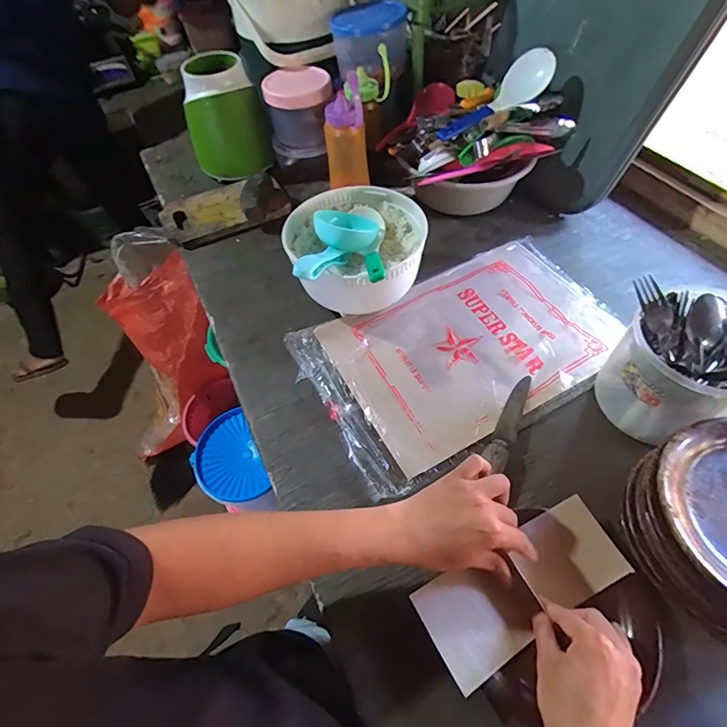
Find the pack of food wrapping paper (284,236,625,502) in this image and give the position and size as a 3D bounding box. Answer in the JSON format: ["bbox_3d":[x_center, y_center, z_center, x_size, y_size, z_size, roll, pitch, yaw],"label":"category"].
[{"bbox_3d":[0.143,-0.023,0.614,0.427,0.016,0.275,-24,57,-12],"label":"pack of food wrapping paper"}]

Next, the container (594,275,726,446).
[{"bbox_3d":[0.360,0.004,0.492,0.131,0.154,0.135,11,57,12],"label":"container"}]

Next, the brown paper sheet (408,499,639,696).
[{"bbox_3d":[0.156,0.220,0.426,0.203,0.027,0.086,-26,57,-15],"label":"brown paper sheet"}]

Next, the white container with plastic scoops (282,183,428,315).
[{"bbox_3d":[-0.012,-0.162,0.635,0.195,0.143,0.226,-4,55,1],"label":"white container with plastic scoops"}]

